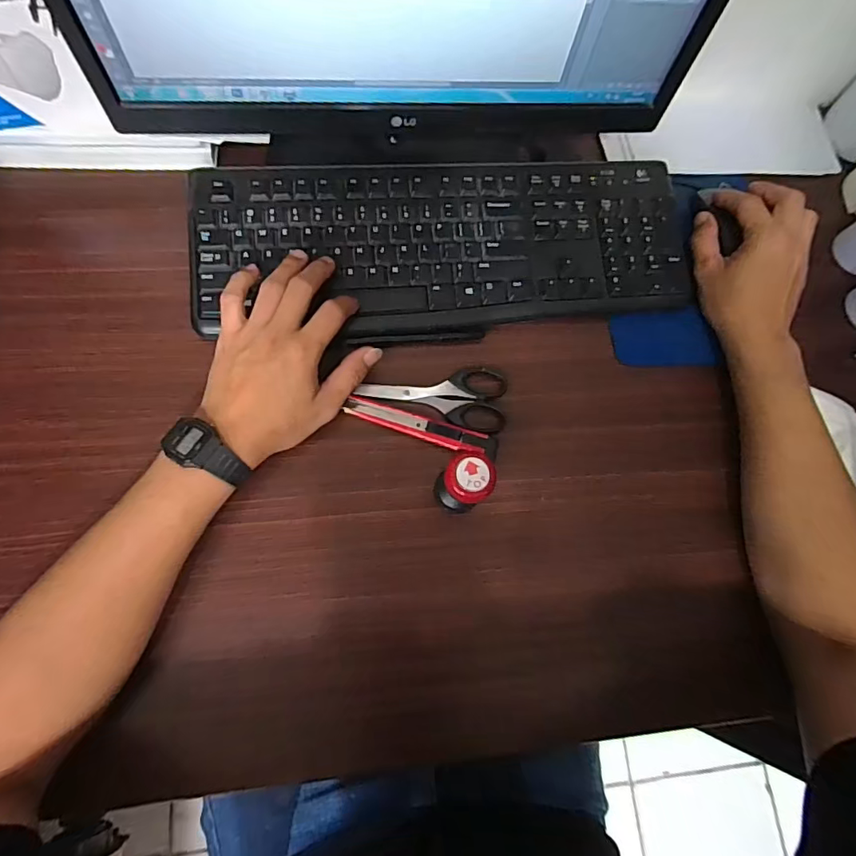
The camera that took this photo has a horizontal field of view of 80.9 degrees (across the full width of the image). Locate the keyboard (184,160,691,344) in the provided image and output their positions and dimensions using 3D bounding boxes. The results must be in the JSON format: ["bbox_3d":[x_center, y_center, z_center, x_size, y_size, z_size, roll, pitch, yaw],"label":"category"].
[{"bbox_3d":[0.018,-0.161,0.445,0.430,0.016,0.164,-1,83,-6],"label":"keyboard"}]

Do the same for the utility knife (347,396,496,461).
[{"bbox_3d":[-0.002,0.000,0.412,0.124,0.012,0.019,18,81,-3],"label":"utility knife"}]

